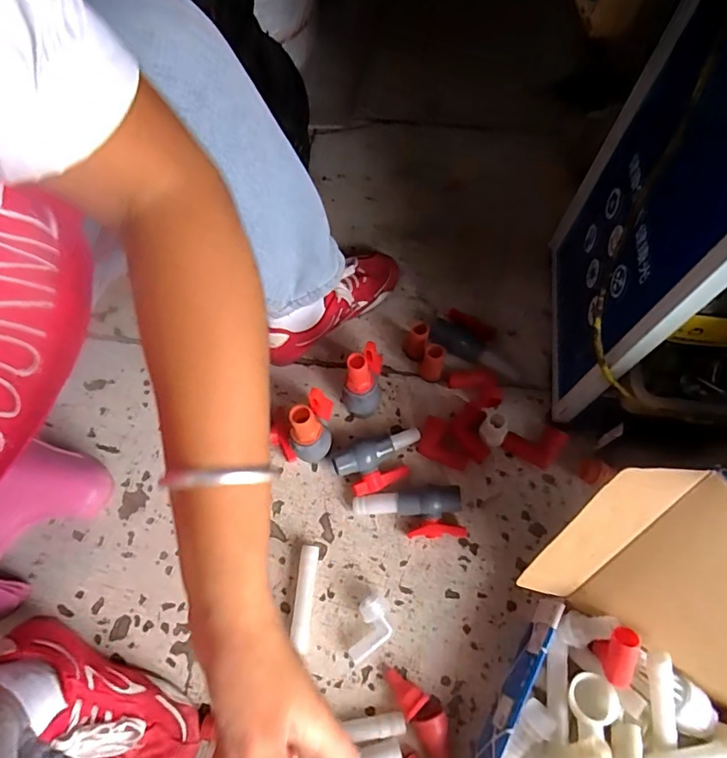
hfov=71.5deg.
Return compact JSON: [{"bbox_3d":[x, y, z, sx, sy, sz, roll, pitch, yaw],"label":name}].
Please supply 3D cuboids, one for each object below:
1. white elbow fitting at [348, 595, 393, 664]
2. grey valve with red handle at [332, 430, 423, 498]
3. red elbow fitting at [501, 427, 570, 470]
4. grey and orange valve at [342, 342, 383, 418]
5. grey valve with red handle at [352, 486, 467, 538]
[{"bbox_3d":[0.011,0.297,0.596,0.041,0.026,0.071,14,69,7],"label":"white elbow fitting"},{"bbox_3d":[0.024,0.107,0.665,0.121,0.047,0.066,-22,69,-8],"label":"grey valve with red handle"},{"bbox_3d":[0.229,0.084,0.678,0.069,0.032,0.051,28,71,12],"label":"red elbow fitting"},{"bbox_3d":[-0.001,0.003,0.669,0.044,0.128,0.070,10,68,5],"label":"grey and orange valve"},{"bbox_3d":[0.057,0.171,0.641,0.135,0.031,0.059,-2,68,0],"label":"grey valve with red handle"}]

